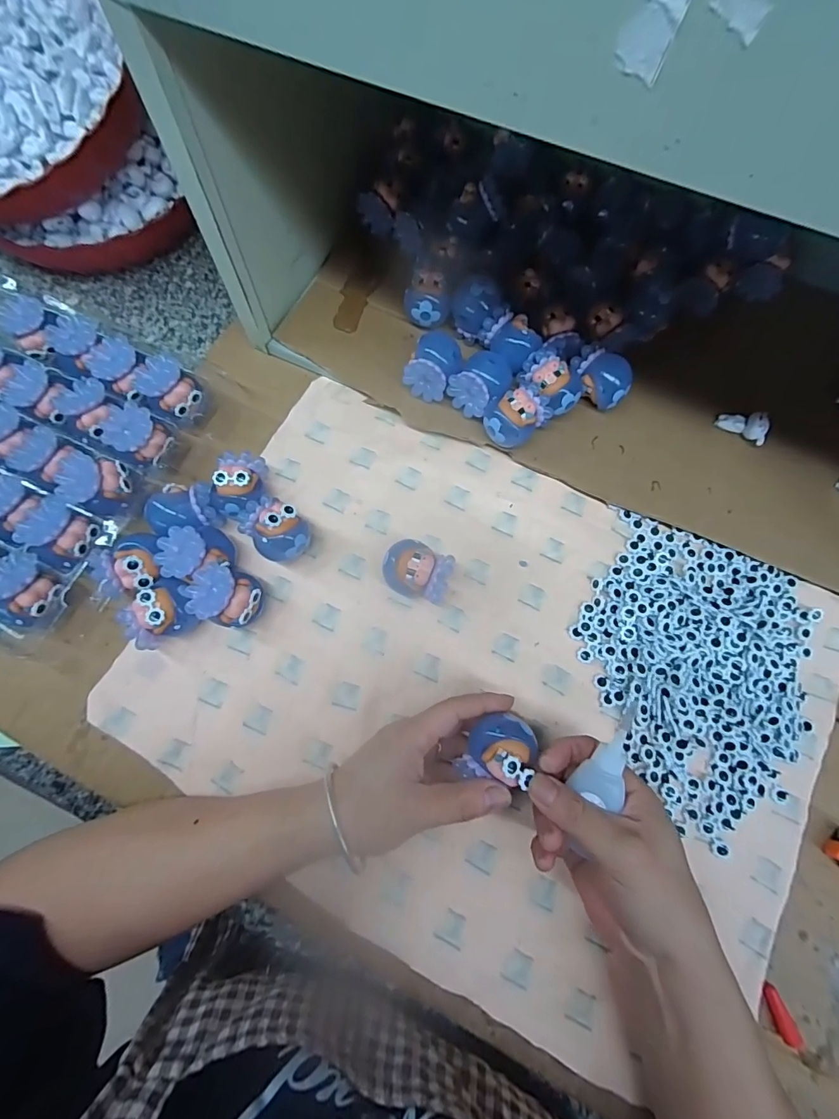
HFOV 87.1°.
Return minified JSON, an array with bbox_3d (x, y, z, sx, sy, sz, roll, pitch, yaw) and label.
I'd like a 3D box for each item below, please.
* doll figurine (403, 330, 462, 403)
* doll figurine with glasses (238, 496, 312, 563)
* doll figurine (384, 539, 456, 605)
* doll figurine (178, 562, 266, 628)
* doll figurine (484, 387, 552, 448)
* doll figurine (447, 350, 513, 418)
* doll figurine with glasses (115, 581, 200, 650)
[{"bbox_3d":[0.013,-0.157,0.365,0.040,0.037,0.044,23,75,5],"label":"doll figurine"},{"bbox_3d":[-0.107,-0.021,0.337,0.050,0.041,0.038,43,80,12],"label":"doll figurine with glasses"},{"bbox_3d":[-0.001,0.010,0.333,0.049,0.035,0.040,14,75,6],"label":"doll figurine"},{"bbox_3d":[-0.137,0.027,0.319,0.049,0.046,0.041,24,75,6],"label":"doll figurine"},{"bbox_3d":[0.076,-0.108,0.354,0.046,0.043,0.044,0,76,0],"label":"doll figurine"},{"bbox_3d":[0.050,-0.143,0.361,0.040,0.035,0.044,39,79,11],"label":"doll figurine"},{"bbox_3d":[-0.182,0.040,0.316,0.047,0.040,0.038,-30,77,-9],"label":"doll figurine with glasses"}]

